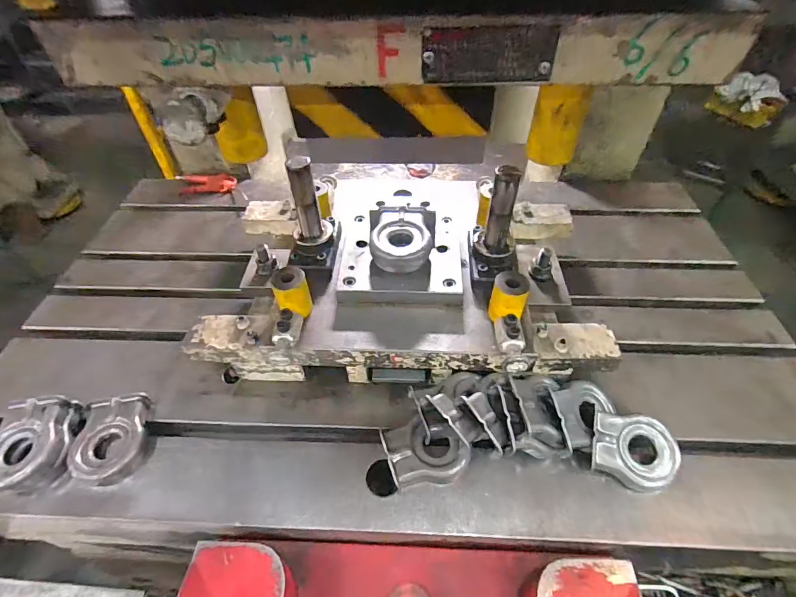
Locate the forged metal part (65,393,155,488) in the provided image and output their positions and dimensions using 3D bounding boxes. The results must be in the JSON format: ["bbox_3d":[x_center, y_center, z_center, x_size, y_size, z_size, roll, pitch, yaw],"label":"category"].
[{"bbox_3d":[-0.423,0.202,0.612,0.100,0.037,0.128,-6,47,-3],"label":"forged metal part"}]

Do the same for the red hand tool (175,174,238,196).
[{"bbox_3d":[-0.497,-0.293,1.067,0.161,0.027,0.052,2,47,4],"label":"red hand tool"}]

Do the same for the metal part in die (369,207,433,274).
[{"bbox_3d":[0.004,-0.104,0.704,0.102,0.042,0.125,-3,47,0],"label":"metal part in die"}]

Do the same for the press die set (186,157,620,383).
[{"bbox_3d":[0.002,-0.041,0.686,0.652,0.214,0.364,-4,47,-1],"label":"press die set"}]

